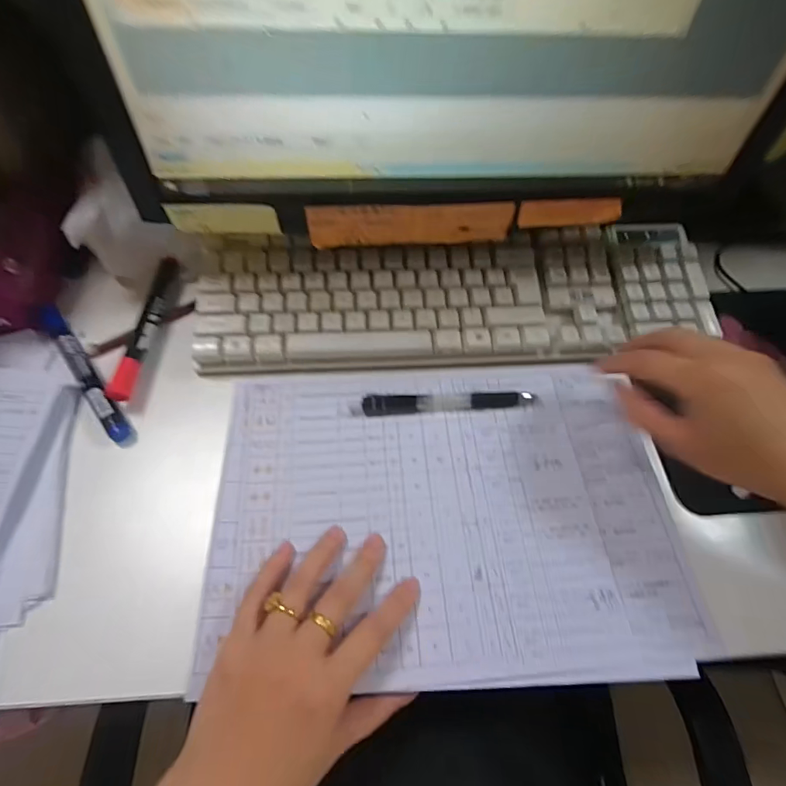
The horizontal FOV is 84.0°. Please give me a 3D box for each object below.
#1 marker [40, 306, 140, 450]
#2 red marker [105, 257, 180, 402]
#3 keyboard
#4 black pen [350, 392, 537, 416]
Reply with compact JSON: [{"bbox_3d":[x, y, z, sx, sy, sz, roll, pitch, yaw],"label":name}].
[{"bbox_3d":[-0.236,-0.017,0.331,0.014,0.018,0.135,-35,68,-20],"label":"marker"},{"bbox_3d":[-0.199,-0.057,0.353,0.017,0.017,0.144,2,61,-2],"label":"red marker"},{"bbox_3d":[0.054,-0.077,0.370,0.423,0.041,0.120,-4,61,-5],"label":"keyboard"},{"bbox_3d":[0.041,0.006,0.340,0.143,0.012,0.013,-4,61,-5],"label":"black pen"}]

